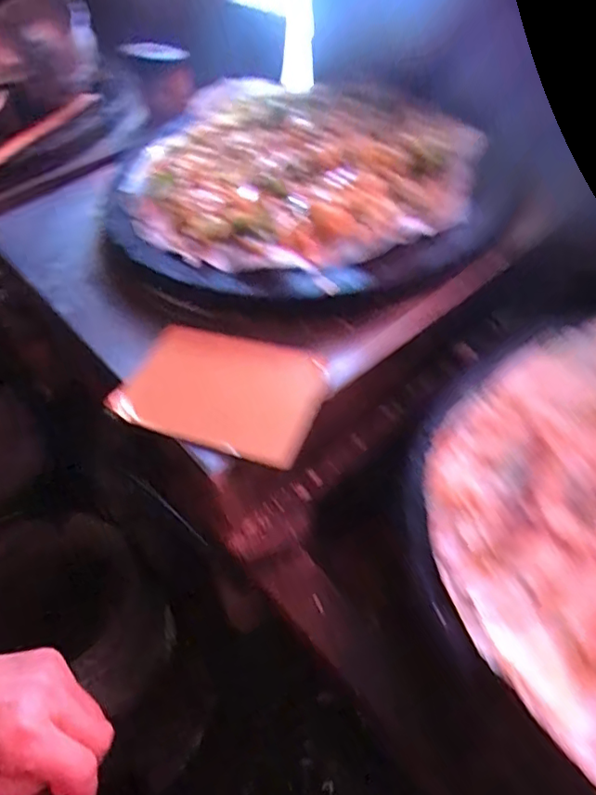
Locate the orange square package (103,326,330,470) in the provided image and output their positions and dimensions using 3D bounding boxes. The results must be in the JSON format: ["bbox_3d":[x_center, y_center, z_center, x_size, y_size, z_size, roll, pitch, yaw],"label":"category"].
[{"bbox_3d":[-0.050,-0.008,0.402,0.140,0.017,0.106,15,52,19],"label":"orange square package"}]

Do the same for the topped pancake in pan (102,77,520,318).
[{"bbox_3d":[-0.013,-0.212,0.548,0.349,0.046,0.385,-26,51,-16],"label":"topped pancake in pan"}]

